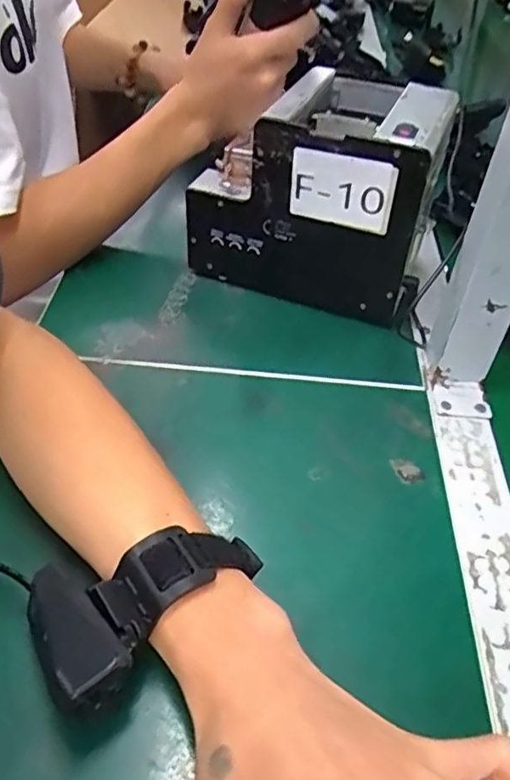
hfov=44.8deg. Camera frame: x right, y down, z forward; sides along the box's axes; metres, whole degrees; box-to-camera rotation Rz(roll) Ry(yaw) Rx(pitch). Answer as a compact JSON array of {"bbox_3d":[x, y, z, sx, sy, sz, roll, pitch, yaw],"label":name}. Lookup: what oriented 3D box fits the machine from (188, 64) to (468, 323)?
[{"bbox_3d":[0.051,-0.165,0.517,0.180,0.149,0.128,16,45,11],"label":"machine"}]

